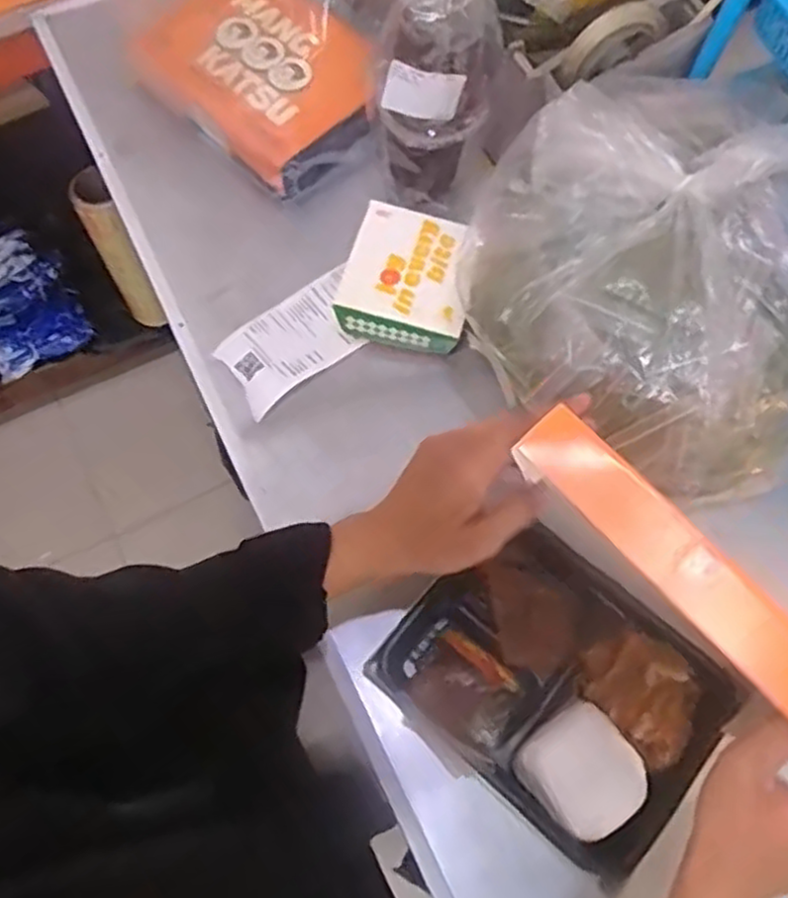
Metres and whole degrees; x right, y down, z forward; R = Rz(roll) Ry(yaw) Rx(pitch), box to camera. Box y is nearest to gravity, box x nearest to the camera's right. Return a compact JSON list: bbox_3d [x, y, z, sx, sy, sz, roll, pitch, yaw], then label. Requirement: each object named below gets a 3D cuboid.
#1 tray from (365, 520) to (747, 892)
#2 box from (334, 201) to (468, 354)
[{"bbox_3d":[0.114,0.164,0.525,0.213,0.046,0.167,40,74,12],"label":"tray"},{"bbox_3d":[0.010,-0.140,0.630,0.106,0.050,0.118,11,70,3],"label":"box"}]

